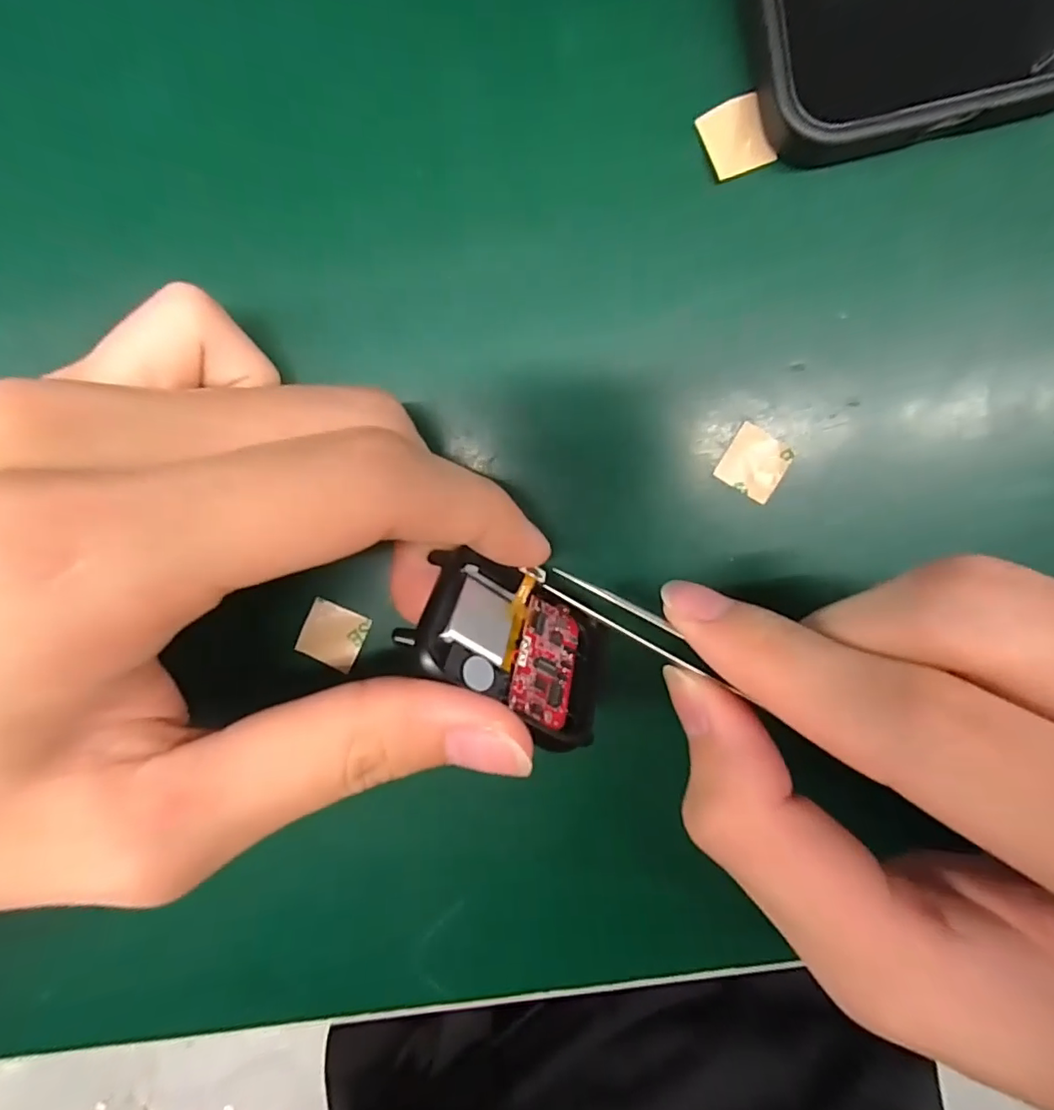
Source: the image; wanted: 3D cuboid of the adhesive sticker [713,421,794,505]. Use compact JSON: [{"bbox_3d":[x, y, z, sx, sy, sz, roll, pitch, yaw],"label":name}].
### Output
[{"bbox_3d":[0.056,-0.022,0.134,0.015,0.004,0.015,30,95,-3],"label":"adhesive sticker"}]

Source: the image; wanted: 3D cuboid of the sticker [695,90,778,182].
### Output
[{"bbox_3d":[0.048,-0.095,0.124,0.014,0.004,0.015,-24,95,2],"label":"sticker"}]

